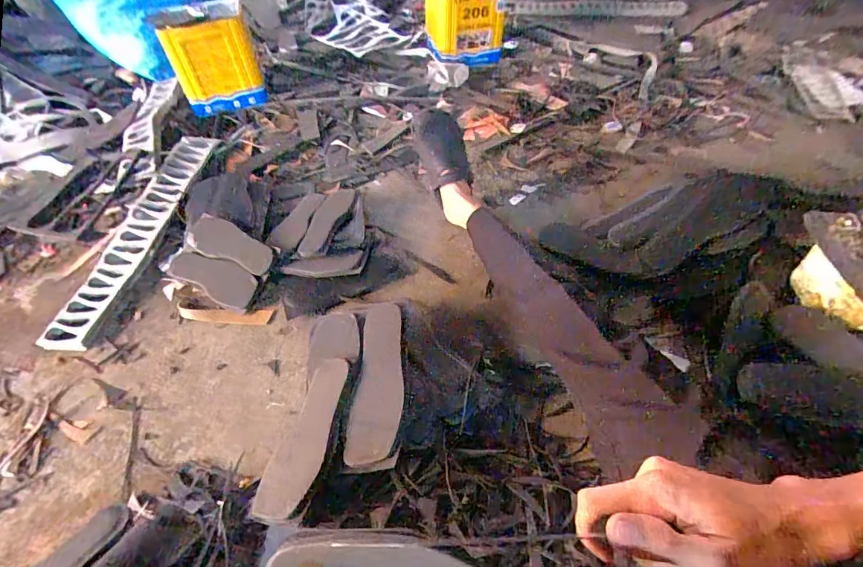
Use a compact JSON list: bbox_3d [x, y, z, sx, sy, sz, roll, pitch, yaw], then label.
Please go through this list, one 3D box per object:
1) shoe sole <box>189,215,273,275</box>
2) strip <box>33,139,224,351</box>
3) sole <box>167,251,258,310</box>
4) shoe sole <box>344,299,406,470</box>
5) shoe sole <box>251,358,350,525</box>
[{"bbox_3d":[-0.439,-0.081,0.956,0.226,0.009,0.082,27,76,21],"label":"shoe sole"},{"bbox_3d":[-0.682,-0.137,1.030,0.116,0.025,0.639,10,55,1],"label":"strip"},{"bbox_3d":[-0.462,-0.019,0.933,0.218,0.014,0.086,25,74,17],"label":"sole"},{"bbox_3d":[-0.082,0.161,0.711,0.078,0.011,0.250,13,51,-12],"label":"shoe sole"},{"bbox_3d":[-0.190,0.226,0.662,0.094,0.023,0.238,-8,49,34],"label":"shoe sole"}]

